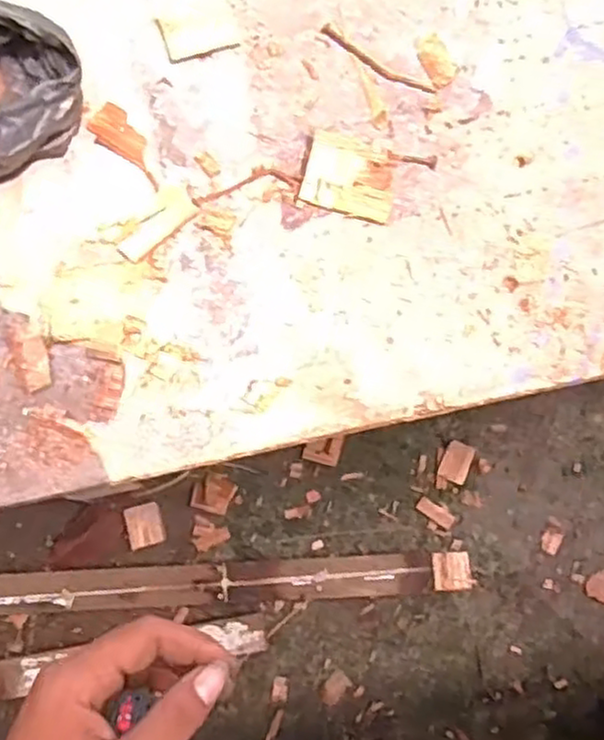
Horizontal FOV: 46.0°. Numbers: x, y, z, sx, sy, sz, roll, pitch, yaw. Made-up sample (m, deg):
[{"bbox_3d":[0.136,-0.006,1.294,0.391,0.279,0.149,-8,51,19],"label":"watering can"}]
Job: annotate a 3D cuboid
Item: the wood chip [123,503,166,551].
[{"bbox_3d":[-0.258,0.255,1.164,0.061,0.009,0.069,-17,75,-4],"label":"wood chip"}]

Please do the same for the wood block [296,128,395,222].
[{"bbox_3d":[0.034,-0.137,0.514,0.066,0.010,0.054,12,89,-1],"label":"wood block"}]

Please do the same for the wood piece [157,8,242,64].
[{"bbox_3d":[-0.080,-0.263,0.554,0.055,0.004,0.042,-17,75,-4],"label":"wood piece"}]

